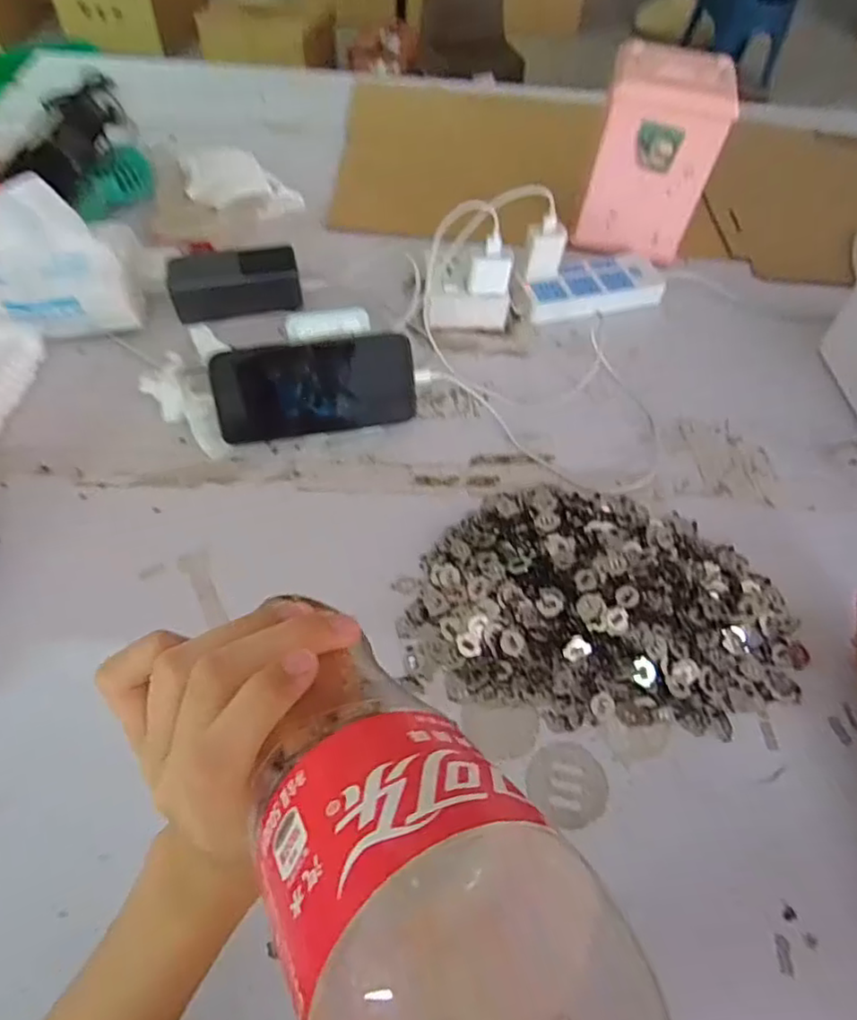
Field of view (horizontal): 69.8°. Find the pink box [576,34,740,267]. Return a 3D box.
[{"bbox_3d":[0.258,-0.410,0.722,0.125,0.181,0.106,11,56,3],"label":"pink box"}]

